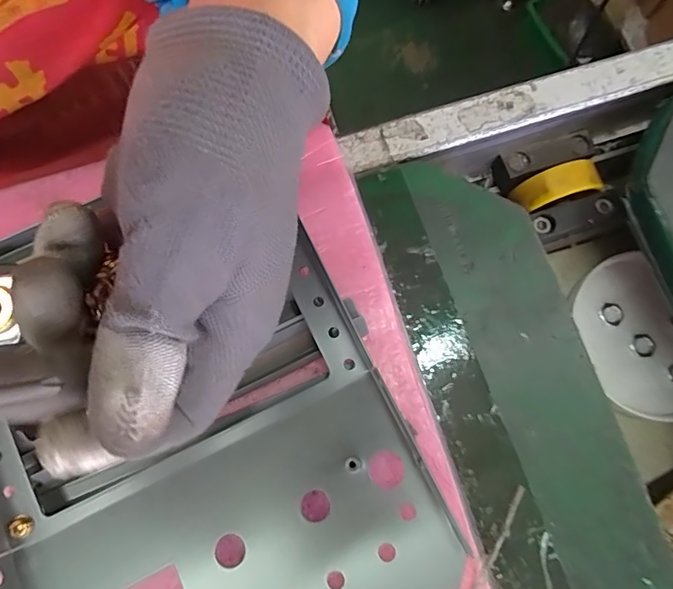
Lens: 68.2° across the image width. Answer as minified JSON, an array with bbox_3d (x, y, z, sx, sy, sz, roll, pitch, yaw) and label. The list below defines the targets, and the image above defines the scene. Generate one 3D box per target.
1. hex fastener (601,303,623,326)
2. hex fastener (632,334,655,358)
[{"bbox_3d":[0.170,0.012,0.306,0.010,0.006,0.014,-14,76,-3],"label":"hex fastener"},{"bbox_3d":[0.186,0.030,0.299,0.012,0.004,0.013,9,76,3],"label":"hex fastener"}]

